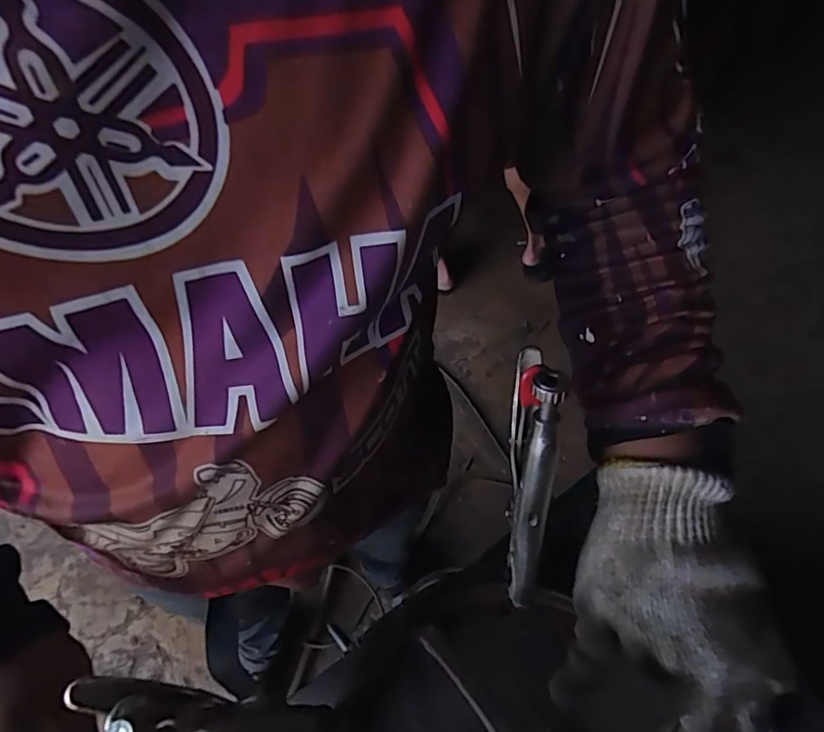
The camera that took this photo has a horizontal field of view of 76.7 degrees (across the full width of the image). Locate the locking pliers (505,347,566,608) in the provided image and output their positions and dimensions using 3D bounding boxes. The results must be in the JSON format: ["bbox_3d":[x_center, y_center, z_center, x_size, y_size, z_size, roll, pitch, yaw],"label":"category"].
[{"bbox_3d":[0.059,0.063,0.266,0.015,0.162,0.052,-1,30,3],"label":"locking pliers"}]

